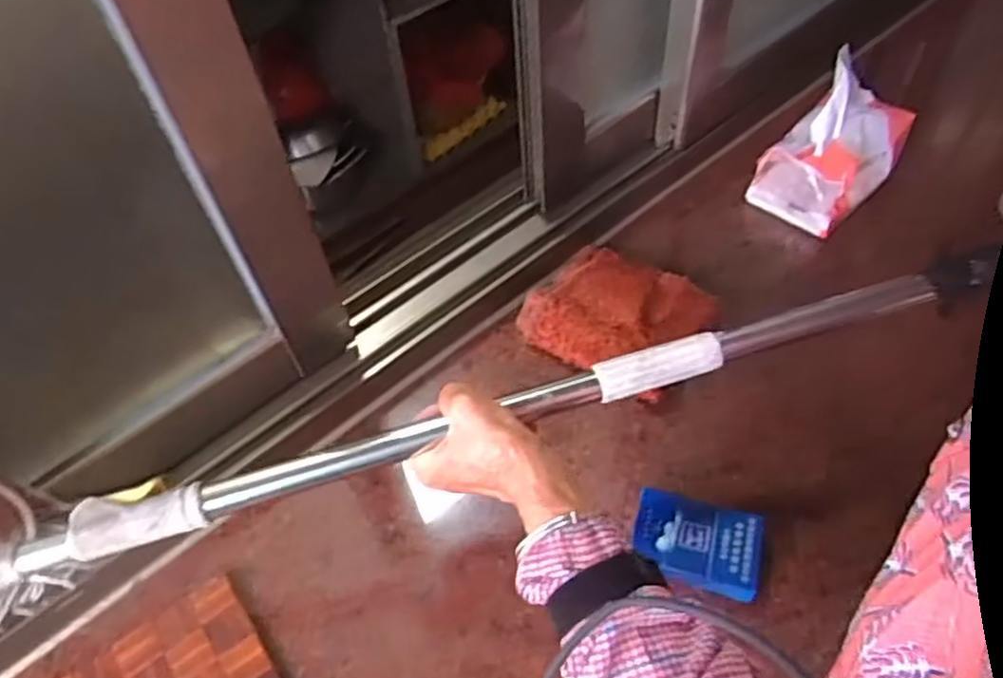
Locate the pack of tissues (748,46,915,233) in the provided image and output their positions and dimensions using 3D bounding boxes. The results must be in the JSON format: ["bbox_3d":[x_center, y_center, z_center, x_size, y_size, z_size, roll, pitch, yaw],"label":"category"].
[{"bbox_3d":[0.325,-0.197,0.704,0.103,0.126,0.130,33,62,27],"label":"pack of tissues"}]

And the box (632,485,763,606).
[{"bbox_3d":[0.139,0.148,0.520,0.088,0.025,0.061,14,55,17],"label":"box"}]

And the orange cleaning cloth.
[{"bbox_3d":[0.103,-0.021,0.648,0.147,0.033,0.126,30,61,26],"label":"orange cleaning cloth"}]

